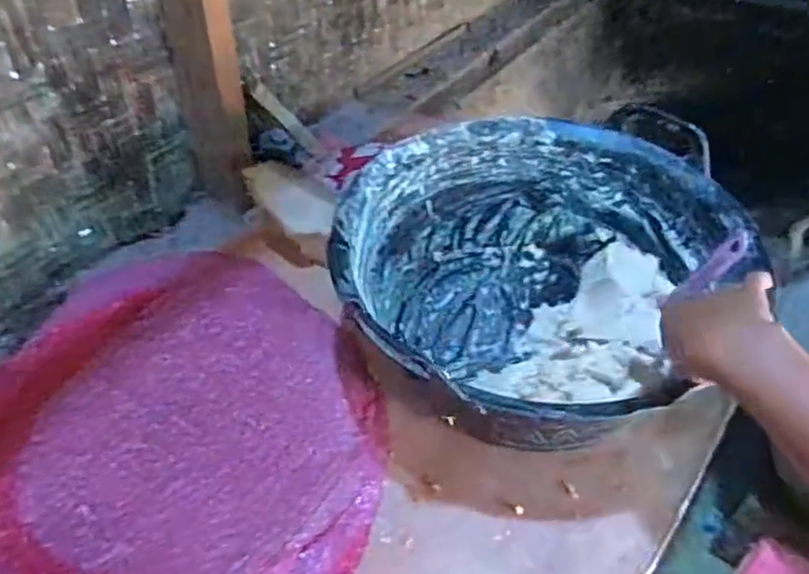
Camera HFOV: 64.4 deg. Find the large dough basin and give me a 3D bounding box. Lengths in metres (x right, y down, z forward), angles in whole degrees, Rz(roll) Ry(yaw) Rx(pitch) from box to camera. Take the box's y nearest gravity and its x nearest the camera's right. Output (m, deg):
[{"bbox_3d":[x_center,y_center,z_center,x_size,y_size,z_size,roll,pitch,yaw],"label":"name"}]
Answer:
[{"bbox_3d":[0.136,-0.020,0.717,0.365,0.156,0.392,0,49,0],"label":"large dough basin"}]

